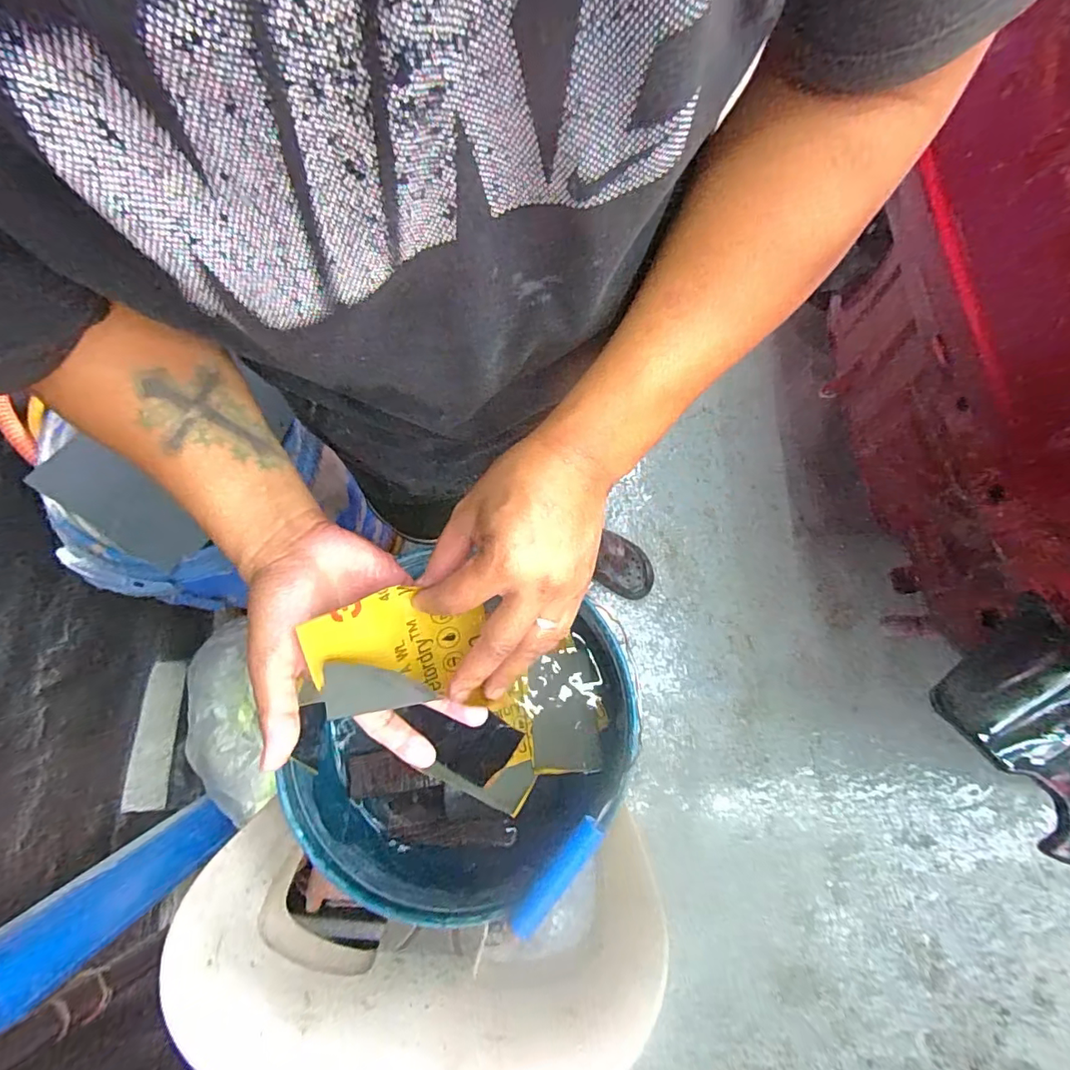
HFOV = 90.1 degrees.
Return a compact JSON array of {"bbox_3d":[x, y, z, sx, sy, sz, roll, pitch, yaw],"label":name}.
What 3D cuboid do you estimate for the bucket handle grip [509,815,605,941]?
[{"bbox_3d":[0.017,0.252,0.394,0.017,0.017,0.092,38,79,9],"label":"bucket handle grip"}]

